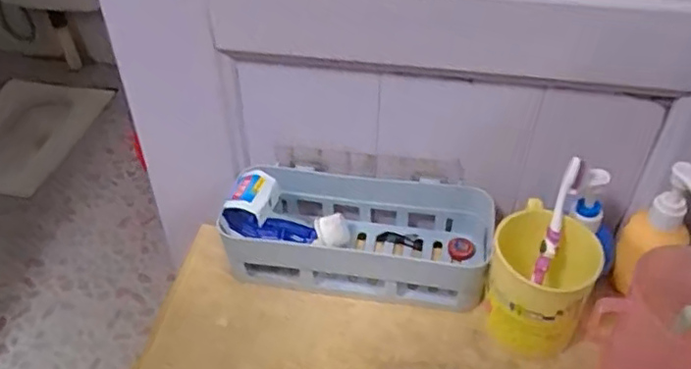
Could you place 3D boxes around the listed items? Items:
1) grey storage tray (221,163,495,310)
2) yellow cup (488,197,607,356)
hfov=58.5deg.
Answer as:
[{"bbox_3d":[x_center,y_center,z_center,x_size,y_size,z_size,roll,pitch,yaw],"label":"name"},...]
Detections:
[{"bbox_3d":[0.016,0.042,0.592,0.257,0.083,0.105,6,43,6],"label":"grey storage tray"},{"bbox_3d":[0.163,0.083,0.529,0.081,0.096,0.089,13,44,13],"label":"yellow cup"}]

